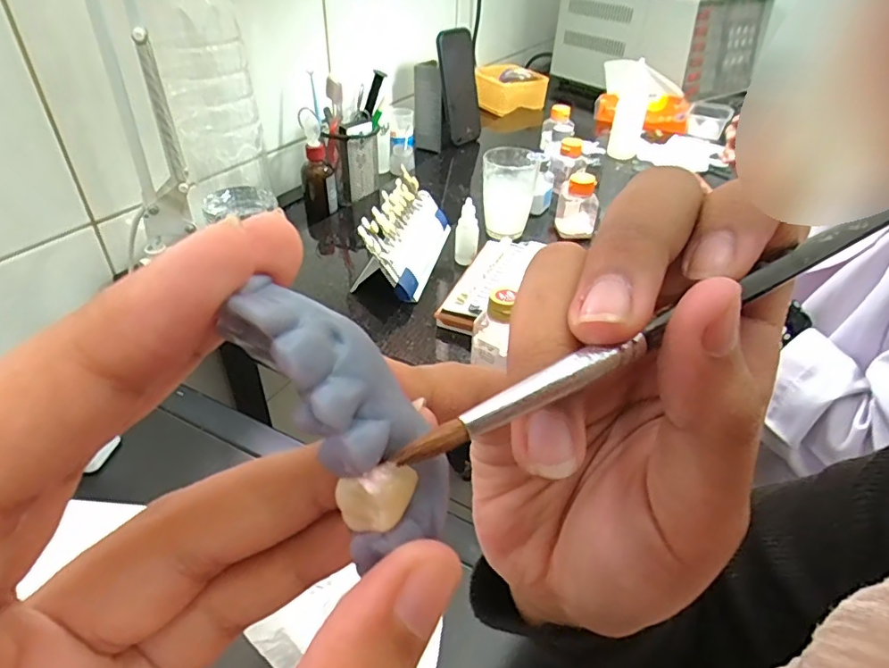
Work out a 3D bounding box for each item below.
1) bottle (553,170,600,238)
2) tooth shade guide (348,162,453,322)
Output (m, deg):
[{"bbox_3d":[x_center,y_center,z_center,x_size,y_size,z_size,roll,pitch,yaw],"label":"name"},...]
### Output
[{"bbox_3d":[0.163,-0.161,0.643,0.047,0.073,0.043,9,37,9],"label":"bottle"},{"bbox_3d":[-0.041,-0.110,0.576,0.065,0.083,0.166,9,37,9],"label":"tooth shade guide"}]

